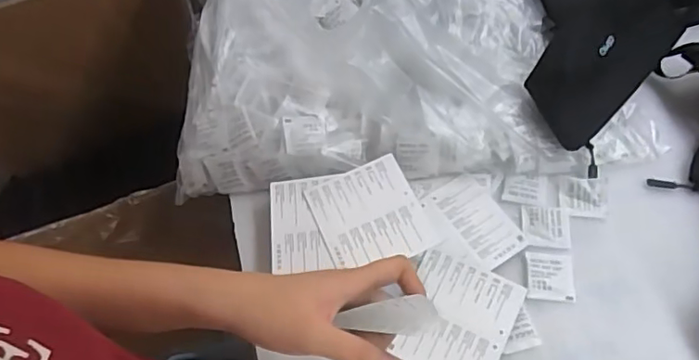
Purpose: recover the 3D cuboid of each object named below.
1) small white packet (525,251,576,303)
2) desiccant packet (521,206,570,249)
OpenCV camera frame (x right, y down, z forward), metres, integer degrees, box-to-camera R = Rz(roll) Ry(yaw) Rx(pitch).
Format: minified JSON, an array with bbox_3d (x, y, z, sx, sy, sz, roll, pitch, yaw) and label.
[{"bbox_3d":[0.172,0.083,0.468,0.039,0.004,0.042,5,61,7],"label":"small white packet"},{"bbox_3d":[0.178,0.042,0.492,0.042,0.004,0.041,3,60,6],"label":"desiccant packet"}]

